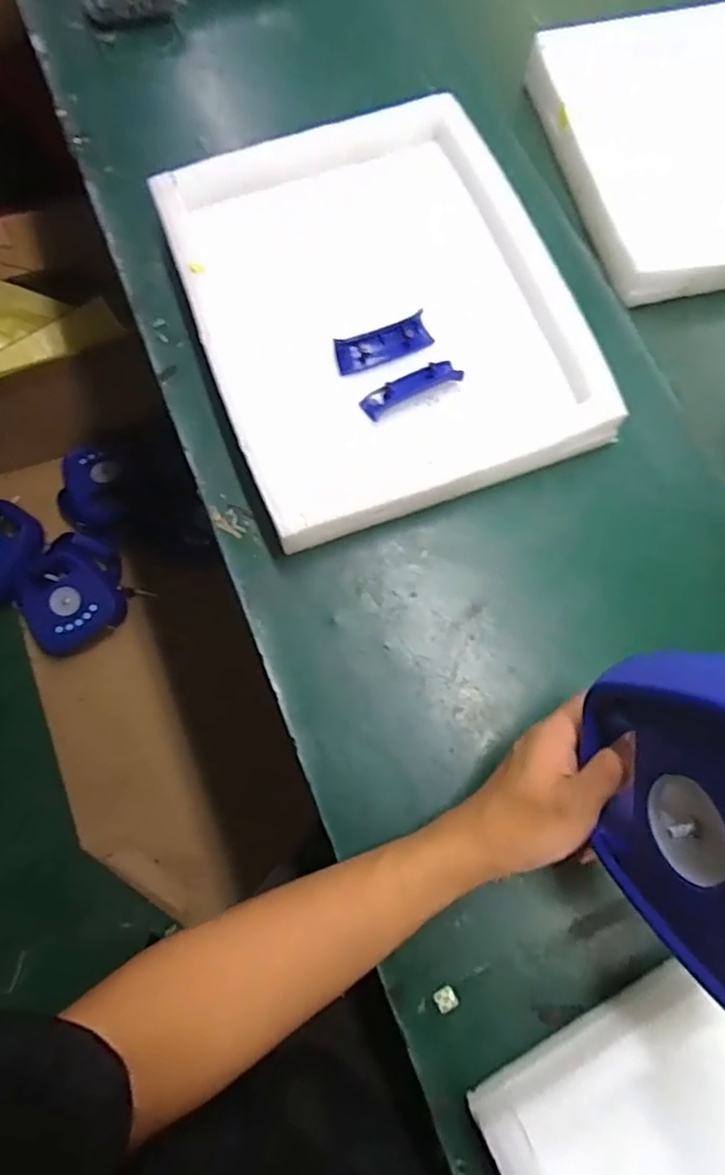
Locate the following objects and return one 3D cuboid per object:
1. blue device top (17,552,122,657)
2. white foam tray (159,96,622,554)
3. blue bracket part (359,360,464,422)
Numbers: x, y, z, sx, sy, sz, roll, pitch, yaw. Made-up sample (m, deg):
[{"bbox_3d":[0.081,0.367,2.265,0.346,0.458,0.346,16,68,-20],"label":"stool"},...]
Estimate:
[{"bbox_3d":[-0.538,0.018,1.167,0.163,0.060,0.177,-37,80,-10],"label":"blue device top"},{"bbox_3d":[0.013,-0.236,0.545,0.298,0.038,0.367,-21,75,-7],"label":"white foam tray"},{"bbox_3d":[0.039,-0.161,0.521,0.082,0.015,0.024,-26,76,-9],"label":"blue bracket part"}]

